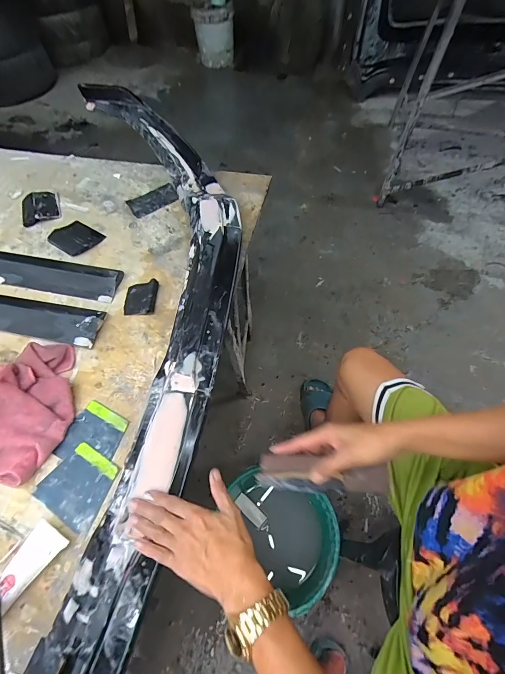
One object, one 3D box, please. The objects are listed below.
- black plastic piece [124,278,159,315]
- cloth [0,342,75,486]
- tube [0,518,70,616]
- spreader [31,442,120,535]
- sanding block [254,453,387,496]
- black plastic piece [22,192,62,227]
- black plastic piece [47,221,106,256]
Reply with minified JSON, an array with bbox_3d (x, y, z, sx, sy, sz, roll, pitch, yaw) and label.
[{"bbox_3d":[-0.223,-0.078,0.647,0.065,0.019,0.074,-4,59,2],"label":"black plastic piece"},{"bbox_3d":[-0.407,0.118,0.536,0.203,0.053,0.232,-16,59,-6],"label":"cloth"},{"bbox_3d":[-0.323,0.333,0.429,0.048,0.028,0.164,27,65,19],"label":"tube"},{"bbox_3d":[-0.267,0.224,0.503,0.105,0.009,0.098,24,64,17],"label":"spreader"},{"bbox_3d":[0.087,0.178,0.424,0.163,0.016,0.045,-2,58,20],"label":"sanding block"},{"bbox_3d":[-0.514,-0.316,0.790,0.084,0.020,0.100,-19,60,-8],"label":"black plastic piece"},{"bbox_3d":[-0.397,-0.226,0.735,0.103,0.017,0.085,29,65,19],"label":"black plastic piece"}]

